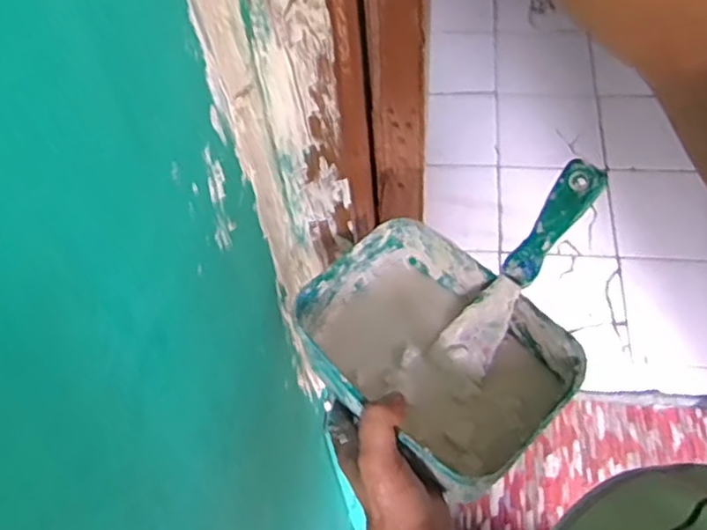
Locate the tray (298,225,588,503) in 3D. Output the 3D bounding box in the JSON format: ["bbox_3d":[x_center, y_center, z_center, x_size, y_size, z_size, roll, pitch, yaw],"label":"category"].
[{"bbox_3d":[0.058,0.066,0.506,0.142,0.058,0.189,-39,61,-21],"label":"tray"}]

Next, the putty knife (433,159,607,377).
[{"bbox_3d":[0.123,0.002,0.485,0.040,0.011,0.172,41,110,27],"label":"putty knife"}]

